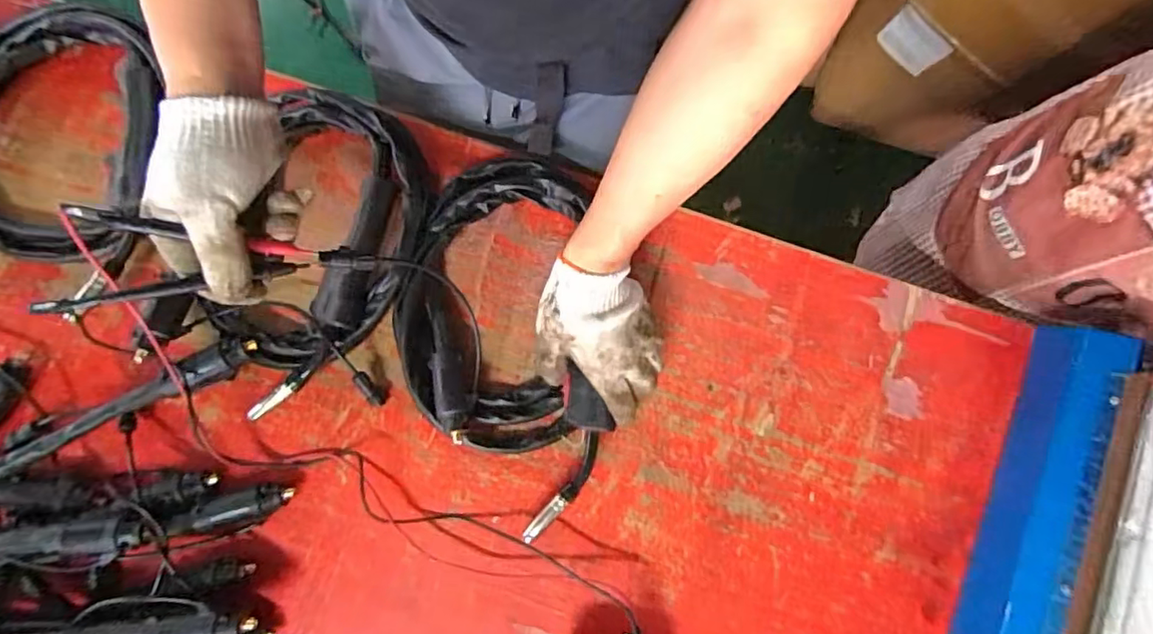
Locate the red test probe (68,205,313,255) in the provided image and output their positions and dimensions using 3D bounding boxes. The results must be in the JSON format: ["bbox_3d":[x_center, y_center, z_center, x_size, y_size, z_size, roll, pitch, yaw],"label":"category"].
[{"bbox_3d":[-0.258,-0.056,0.394,0.145,0.014,0.012,9,79,-25],"label":"red test probe"}]

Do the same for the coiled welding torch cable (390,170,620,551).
[{"bbox_3d":[-0.081,0.024,0.580,0.196,0.042,0.362,-4,80,-2],"label":"coiled welding torch cable"}]

